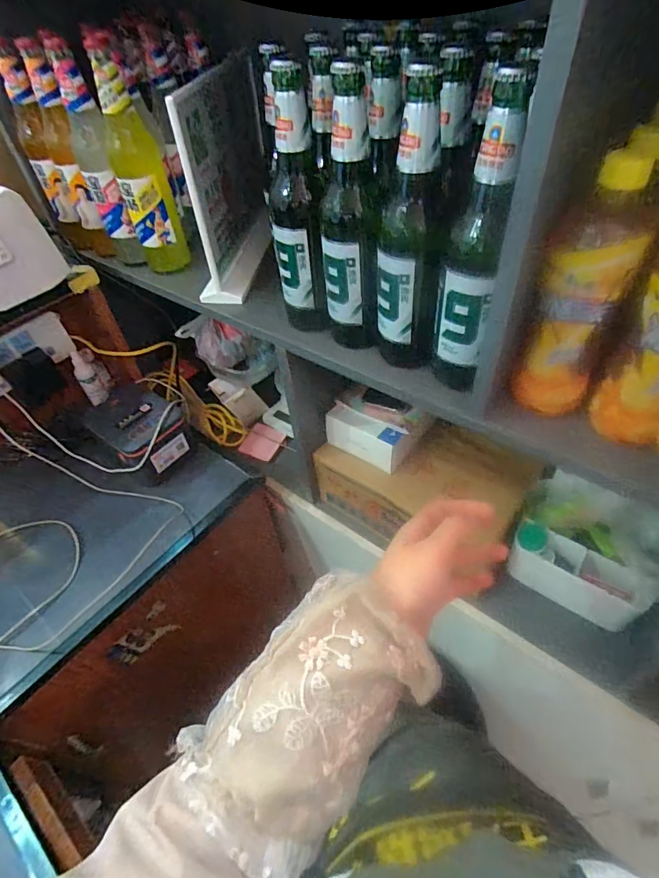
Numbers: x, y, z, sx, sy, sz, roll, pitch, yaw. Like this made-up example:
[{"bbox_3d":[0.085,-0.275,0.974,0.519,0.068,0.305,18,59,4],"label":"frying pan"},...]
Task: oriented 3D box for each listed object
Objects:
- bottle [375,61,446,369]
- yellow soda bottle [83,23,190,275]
[{"bbox_3d":[0.074,-0.186,0.439,0.060,0.262,0.074,1,48,6],"label":"bottle"},{"bbox_3d":[-0.259,-0.369,0.617,0.063,0.271,0.053,-16,48,-9],"label":"yellow soda bottle"}]

